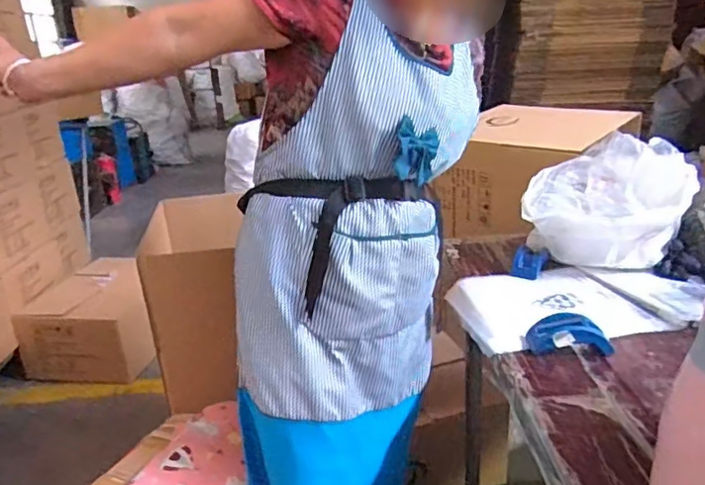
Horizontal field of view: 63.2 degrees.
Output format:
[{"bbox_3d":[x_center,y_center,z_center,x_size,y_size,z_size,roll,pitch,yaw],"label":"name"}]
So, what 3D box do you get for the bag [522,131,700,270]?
[{"bbox_3d":[0.556,-0.096,1.277,0.328,0.229,0.222,0,19,12],"label":"bag"}]

